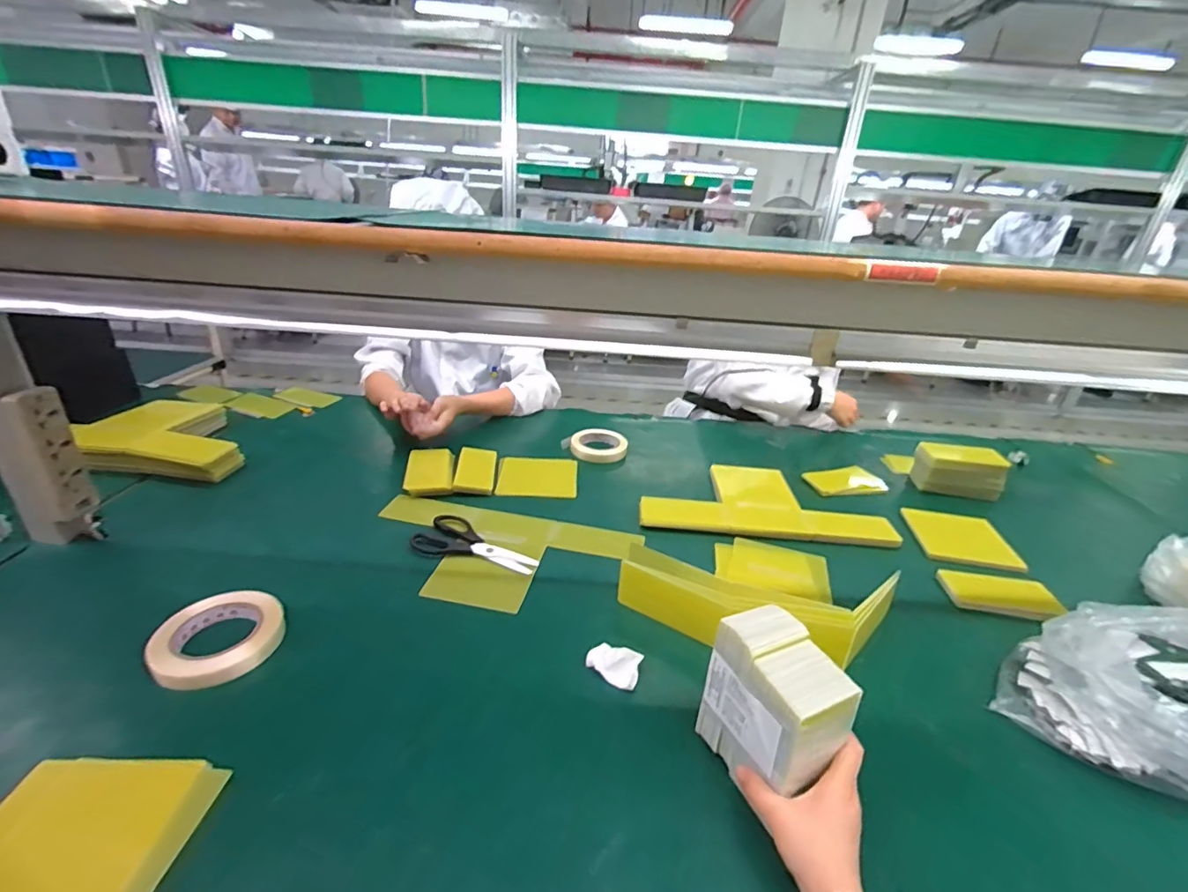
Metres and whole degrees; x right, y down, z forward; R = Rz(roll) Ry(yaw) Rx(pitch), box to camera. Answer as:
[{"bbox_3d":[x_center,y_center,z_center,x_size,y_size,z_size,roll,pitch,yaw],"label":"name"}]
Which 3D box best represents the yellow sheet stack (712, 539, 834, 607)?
[{"bbox_3d":[0.265,0.179,0.768,0.159,0.009,0.108,11,27,14],"label":"yellow sheet stack"}]

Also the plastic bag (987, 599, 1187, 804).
[{"bbox_3d":[0.640,0.270,0.539,0.382,0.098,0.199,0,26,-9],"label":"plastic bag"}]

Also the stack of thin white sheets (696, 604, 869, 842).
[{"bbox_3d":[0.161,0.230,0.457,0.076,0.129,0.106,-10,30,-25],"label":"stack of thin white sheets"}]

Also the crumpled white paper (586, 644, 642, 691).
[{"bbox_3d":[0.022,0.242,0.576,0.061,0.023,0.037,19,29,27],"label":"crumpled white paper"}]

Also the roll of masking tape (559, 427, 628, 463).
[{"bbox_3d":[0.004,-0.002,1.066,0.106,0.031,0.110,4,26,-2],"label":"roll of masking tape"}]

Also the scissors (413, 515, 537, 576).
[{"bbox_3d":[-0.172,0.146,0.751,0.186,0.009,0.087,16,28,23],"label":"scissors"}]

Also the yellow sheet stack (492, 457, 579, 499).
[{"bbox_3d":[-0.104,0.056,0.957,0.144,0.013,0.130,3,26,-2],"label":"yellow sheet stack"}]

